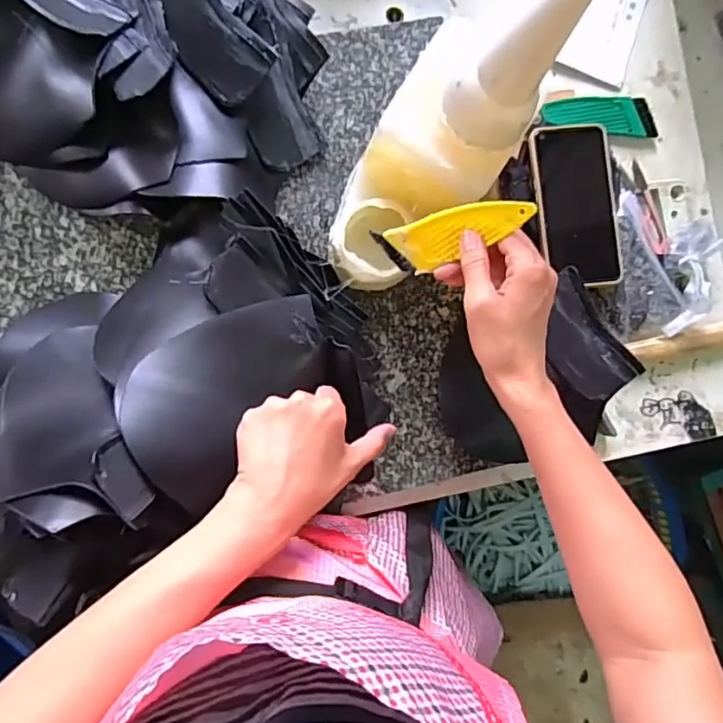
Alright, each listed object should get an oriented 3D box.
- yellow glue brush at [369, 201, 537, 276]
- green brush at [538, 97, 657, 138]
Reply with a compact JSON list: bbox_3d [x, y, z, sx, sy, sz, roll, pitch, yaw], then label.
[{"bbox_3d":[0.071,-0.098,0.445,0.020,0.131,0.040,-12,91,-49],"label":"yellow glue brush"},{"bbox_3d":[0.245,-0.252,0.599,0.120,0.018,0.042,-5,90,-6],"label":"green brush"}]

